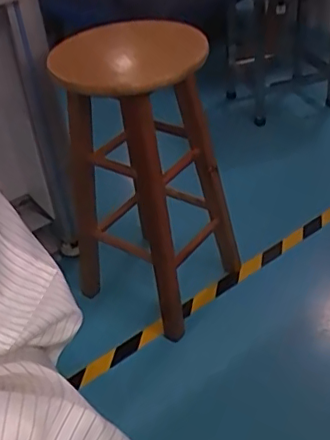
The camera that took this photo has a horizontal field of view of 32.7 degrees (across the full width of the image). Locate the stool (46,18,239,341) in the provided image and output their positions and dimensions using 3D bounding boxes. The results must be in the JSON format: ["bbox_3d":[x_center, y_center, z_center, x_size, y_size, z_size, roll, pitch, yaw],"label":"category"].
[{"bbox_3d":[-0.044,-0.101,1.247,0.342,0.606,0.276,24,48,33],"label":"stool"}]

